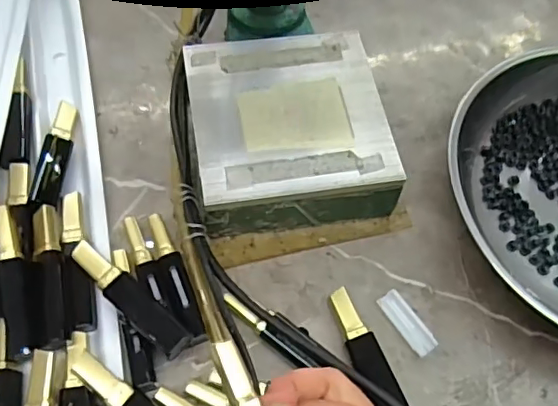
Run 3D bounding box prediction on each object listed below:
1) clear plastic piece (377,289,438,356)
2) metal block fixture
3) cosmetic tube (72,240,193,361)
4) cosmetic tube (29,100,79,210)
[{"bbox_3d":[0.078,0.072,0.342,0.017,0.004,0.042,-32,69,-20],"label":"clear plastic piece"},{"bbox_3d":[0.005,-0.046,0.374,0.120,0.052,0.121,-5,62,-8],"label":"metal block fixture"},{"bbox_3d":[-0.084,0.053,0.317,0.083,0.018,0.019,37,65,15],"label":"cosmetic tube"},{"bbox_3d":[-0.146,-0.034,0.366,0.016,0.015,0.085,-1,62,-5],"label":"cosmetic tube"}]

